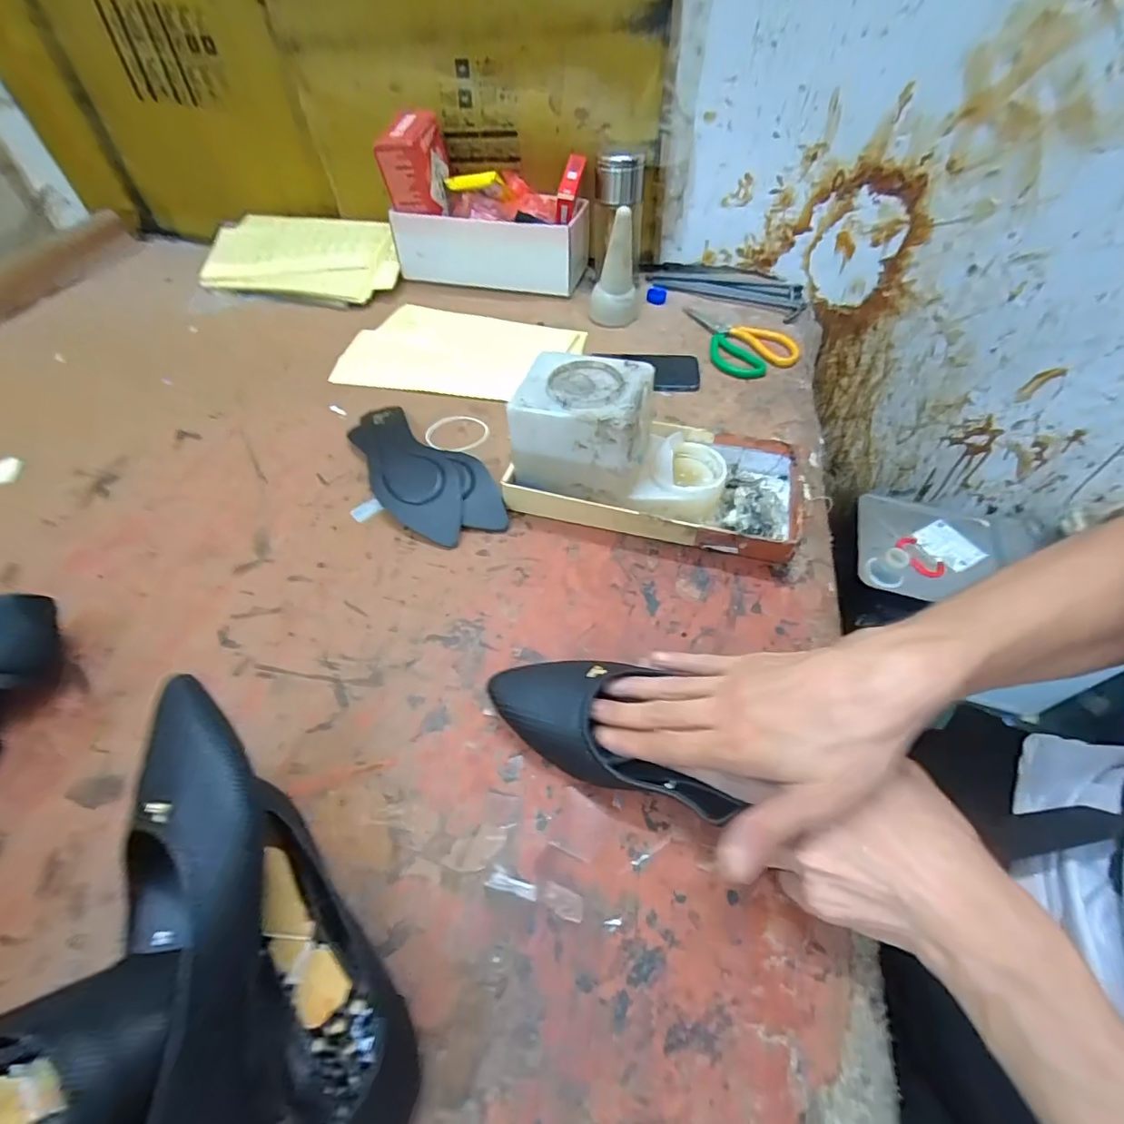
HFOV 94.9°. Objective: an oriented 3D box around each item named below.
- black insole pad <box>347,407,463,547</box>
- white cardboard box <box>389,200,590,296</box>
[{"bbox_3d":[-0.167,-0.099,0.548,0.076,0.027,0.223,-30,57,-19],"label":"black insole pad"},{"bbox_3d":[-0.101,-0.477,0.781,0.278,0.103,0.108,8,53,9],"label":"white cardboard box"}]

